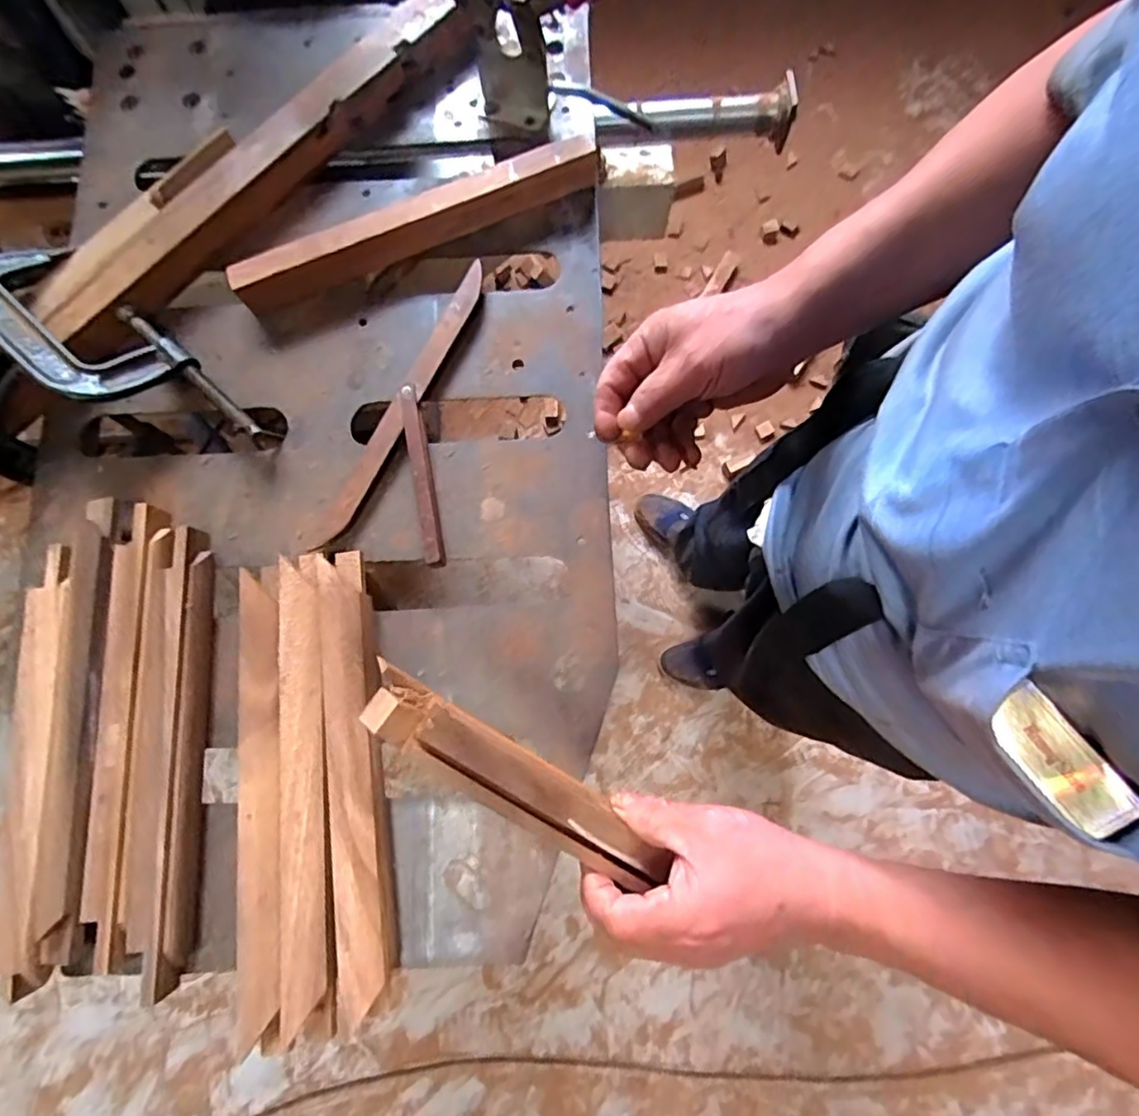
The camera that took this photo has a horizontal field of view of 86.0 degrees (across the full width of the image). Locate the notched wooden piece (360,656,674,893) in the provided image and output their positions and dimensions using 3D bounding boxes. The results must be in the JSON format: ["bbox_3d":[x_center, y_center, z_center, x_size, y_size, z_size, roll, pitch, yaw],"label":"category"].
[{"bbox_3d":[-0.026,0.126,0.336,0.192,0.024,0.037,38,77,-14],"label":"notched wooden piece"}]

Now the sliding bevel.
[{"bbox_3d":[-0.145,-0.135,0.538,0.114,0.031,0.273,7,80,2],"label":"sliding bevel"}]

